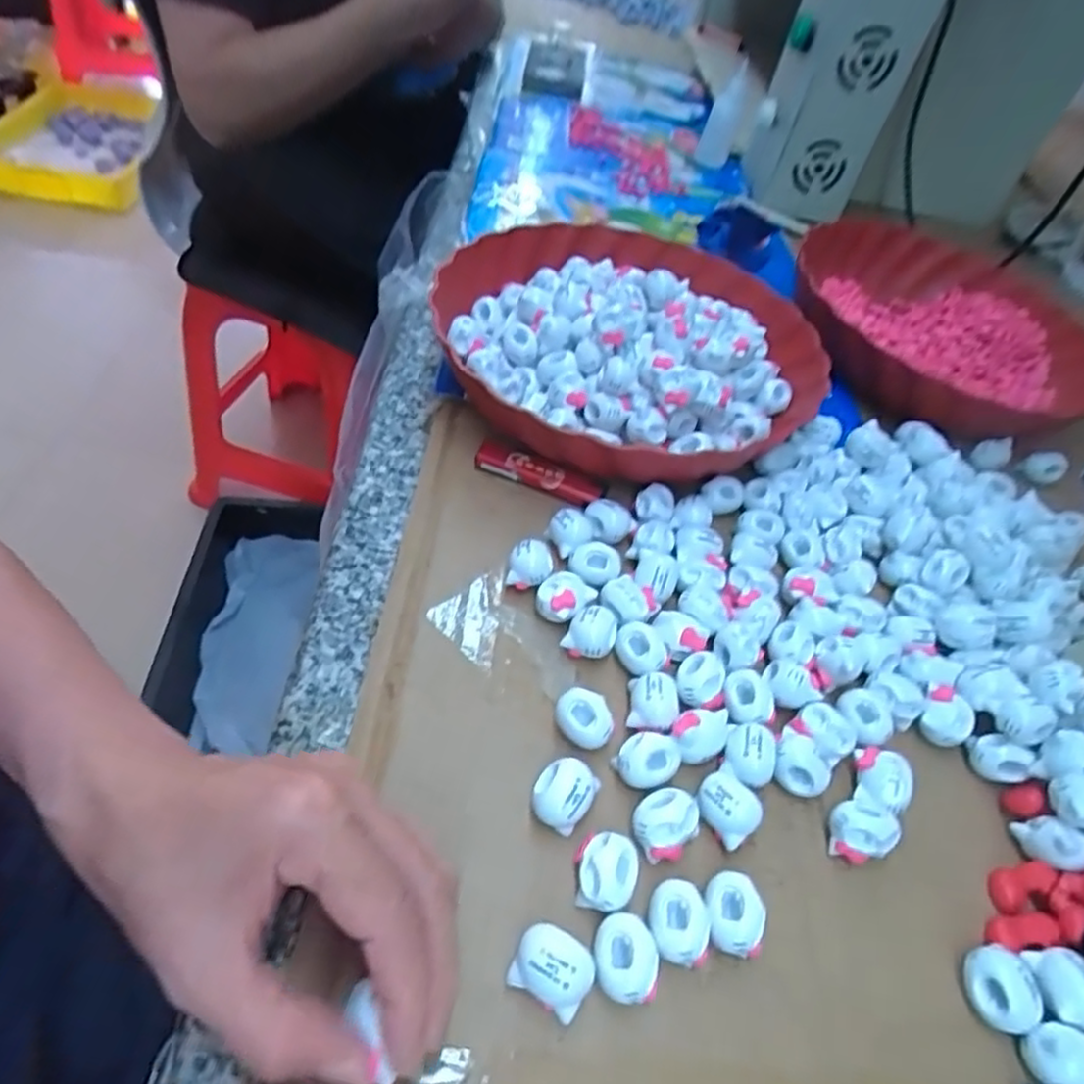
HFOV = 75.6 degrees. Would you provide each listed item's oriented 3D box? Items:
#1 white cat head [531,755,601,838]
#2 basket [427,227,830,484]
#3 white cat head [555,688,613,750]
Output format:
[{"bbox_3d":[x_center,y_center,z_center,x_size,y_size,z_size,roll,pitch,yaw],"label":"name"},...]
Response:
[{"bbox_3d":[0.009,0.097,0.271,0.023,0.016,0.023,22,49,9],"label":"white cat head"},{"bbox_3d":[0.046,-0.127,0.444,0.242,0.070,0.227,6,48,-6],"label":"basket"},{"bbox_3d":[0.017,0.075,0.293,0.024,0.017,0.018,17,48,4],"label":"white cat head"}]

